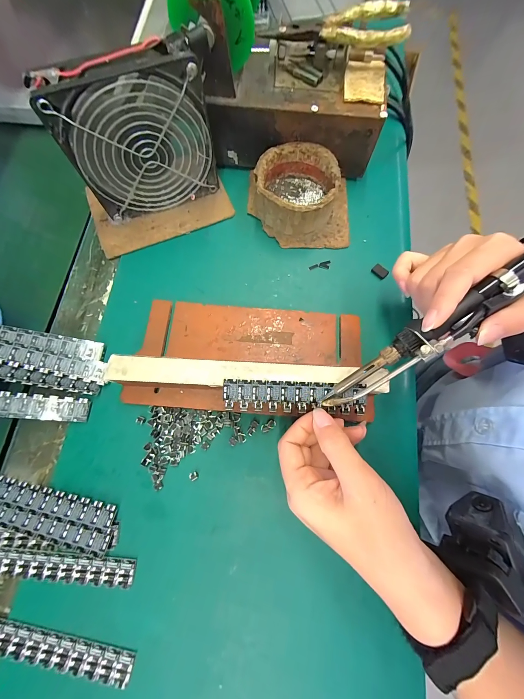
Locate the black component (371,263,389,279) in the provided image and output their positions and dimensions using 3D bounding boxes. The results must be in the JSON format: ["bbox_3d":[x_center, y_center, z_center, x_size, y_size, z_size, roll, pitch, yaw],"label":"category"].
[{"bbox_3d":[0.122,-0.080,0.287,0.011,0.004,0.016,-41,77,-11],"label":"black component"}]

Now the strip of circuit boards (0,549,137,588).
[{"bbox_3d":[-0.153,0.165,0.211,0.110,0.004,0.020,5,73,2],"label":"strip of circuit boards"}]

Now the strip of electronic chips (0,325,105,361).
[{"bbox_3d":[-0.197,-0.008,0.239,0.108,0.005,0.018,12,73,-19],"label":"strip of electronic chips"}]

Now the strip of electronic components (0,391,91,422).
[{"bbox_3d":[-0.202,0.044,0.224,0.109,0.004,0.020,11,73,-21],"label":"strip of electronic components"}]

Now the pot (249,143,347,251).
[{"bbox_3d":[0.040,-0.159,0.290,0.107,0.043,0.092,3,73,1],"label":"pot"}]

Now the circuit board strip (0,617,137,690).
[{"bbox_3d":[-0.145,0.214,0.197,0.110,0.005,0.018,10,74,3],"label":"circuit board strip"}]

